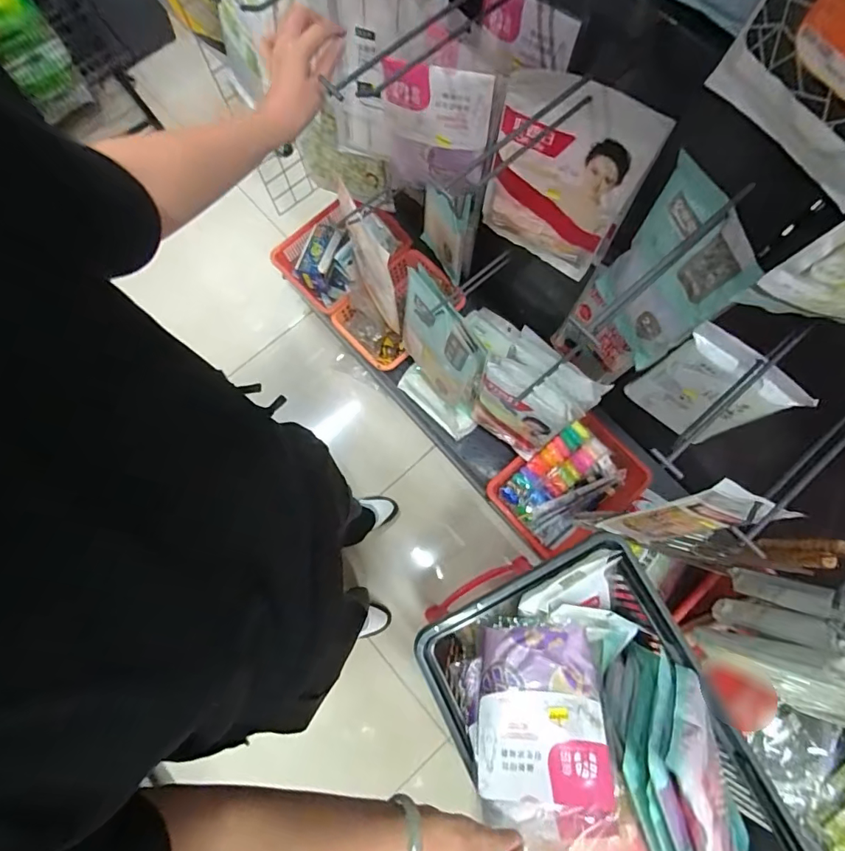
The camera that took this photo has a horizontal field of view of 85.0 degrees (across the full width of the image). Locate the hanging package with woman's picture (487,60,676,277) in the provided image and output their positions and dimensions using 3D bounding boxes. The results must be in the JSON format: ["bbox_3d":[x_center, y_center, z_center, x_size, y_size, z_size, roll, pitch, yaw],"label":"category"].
[{"bbox_3d":[0.180,-0.320,0.614,0.188,0.263,0.031,26,78,7],"label":"hanging package with woman's picture"}]

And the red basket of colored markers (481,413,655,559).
[{"bbox_3d":[0.358,0.153,1.137,0.337,0.078,0.243,-33,78,-7],"label":"red basket of colored markers"}]

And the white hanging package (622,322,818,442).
[{"bbox_3d":[0.390,-0.041,0.645,0.146,0.231,0.023,38,80,9],"label":"white hanging package"}]

